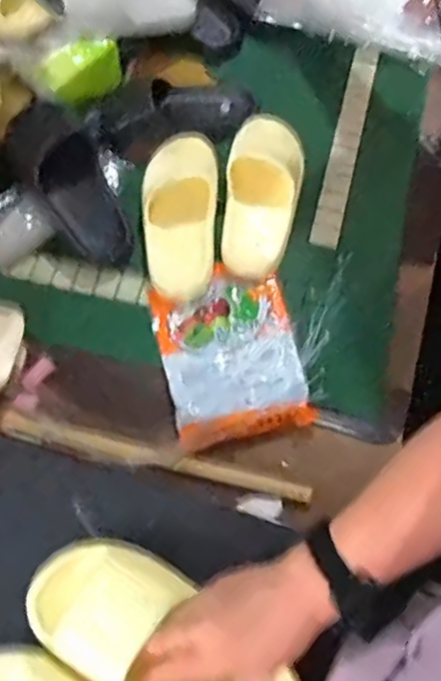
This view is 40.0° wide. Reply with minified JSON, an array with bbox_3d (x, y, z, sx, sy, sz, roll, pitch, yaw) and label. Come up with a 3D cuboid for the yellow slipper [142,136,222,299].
[{"bbox_3d":[-0.057,-0.184,0.853,0.107,0.055,0.257,3,62,3],"label":"yellow slipper"}]

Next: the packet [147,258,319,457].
[{"bbox_3d":[0.013,0.017,0.772,0.170,0.015,0.230,-11,62,-5],"label":"packet"}]

